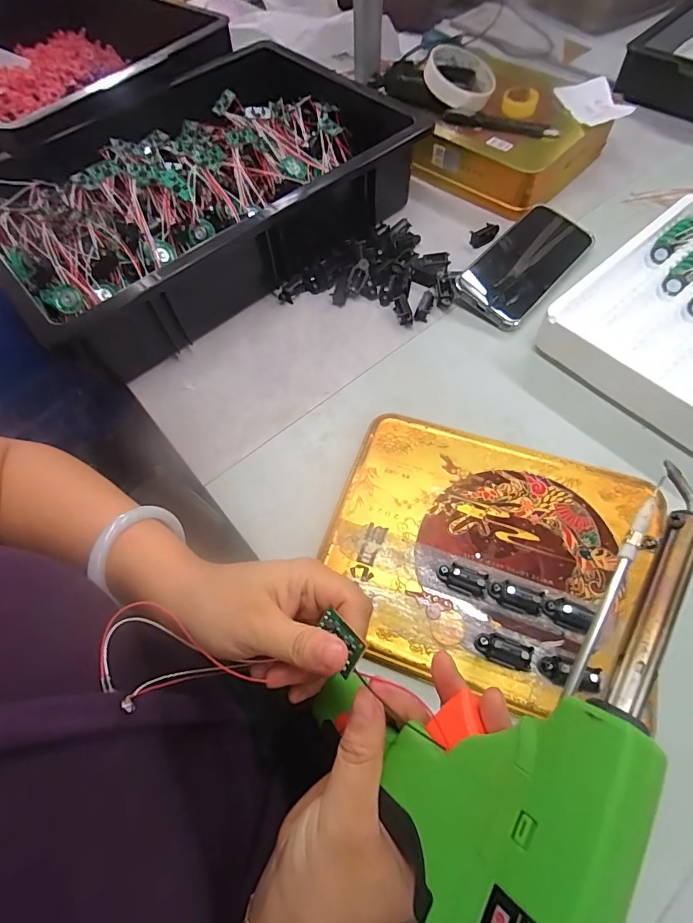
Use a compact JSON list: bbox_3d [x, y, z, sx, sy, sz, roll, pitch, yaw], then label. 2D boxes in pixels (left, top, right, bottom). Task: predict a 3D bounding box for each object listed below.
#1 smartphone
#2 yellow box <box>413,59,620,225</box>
[{"bbox_3d":[0.189,-0.210,0.468,0.078,0.011,0.159,42,75,8],"label":"smartphone"},{"bbox_3d":[0.199,-0.386,0.542,0.165,0.064,0.179,39,71,21],"label":"yellow box"}]

